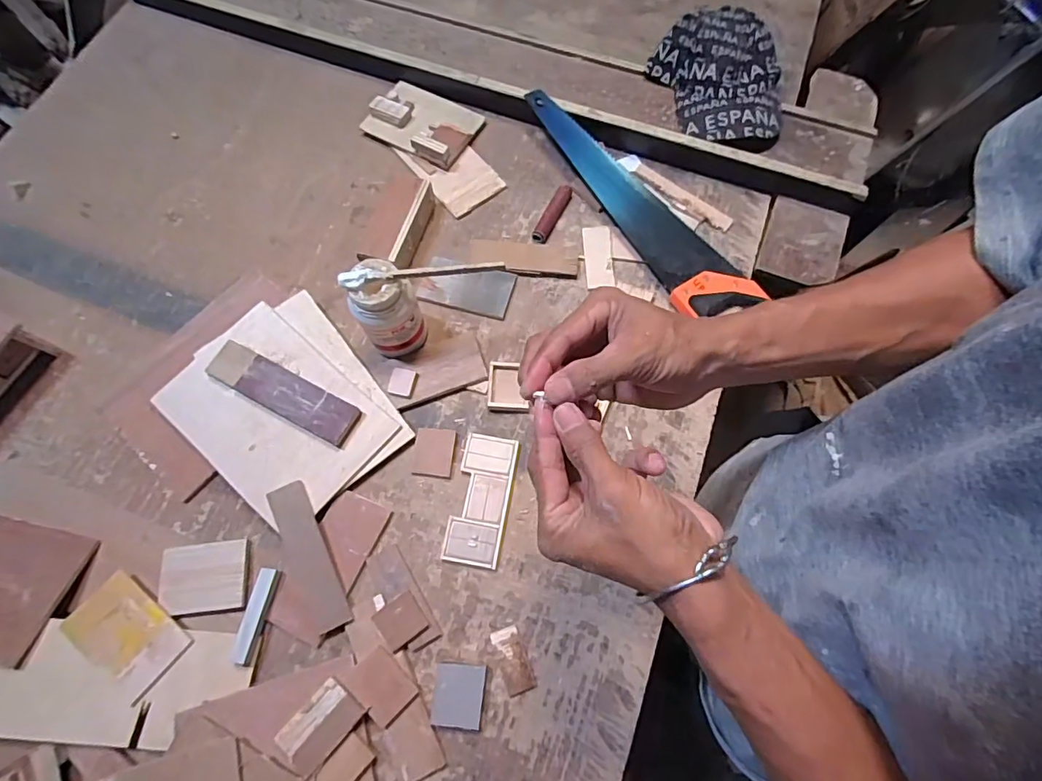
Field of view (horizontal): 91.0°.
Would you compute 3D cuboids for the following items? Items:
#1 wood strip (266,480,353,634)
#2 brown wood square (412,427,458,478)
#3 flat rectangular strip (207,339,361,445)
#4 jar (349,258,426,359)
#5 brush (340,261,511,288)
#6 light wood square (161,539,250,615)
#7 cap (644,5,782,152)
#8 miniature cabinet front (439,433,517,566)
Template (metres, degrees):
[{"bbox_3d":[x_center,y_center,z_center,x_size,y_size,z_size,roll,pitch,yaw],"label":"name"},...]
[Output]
[{"bbox_3d":[-0.249,0.193,0.600,0.044,0.011,0.173,-27,75,-6],"label":"wood strip"},{"bbox_3d":[-0.110,0.078,0.649,0.049,0.007,0.060,5,69,3],"label":"brown wood square"},{"bbox_3d":[-0.302,0.002,0.650,0.199,0.020,0.053,26,71,10],"label":"flat rectangular strip"},{"bbox_3d":[-0.168,-0.100,0.649,0.078,0.141,0.067,-26,71,-9],"label":"jar"},{"bbox_3d":[-0.115,-0.138,0.590,0.189,0.010,0.020,-8,70,0],"label":"brush"},{"bbox_3d":[-0.370,0.219,0.603,0.098,0.008,0.077,-6,69,-2],"label":"light wood square"},{"bbox_3d":[0.324,-0.482,0.789,0.173,0.077,0.231,-18,70,-4],"label":"cap"},{"bbox_3d":[-0.048,0.132,0.629,0.065,0.014,0.156,11,69,1],"label":"miniature cabinet front"}]

